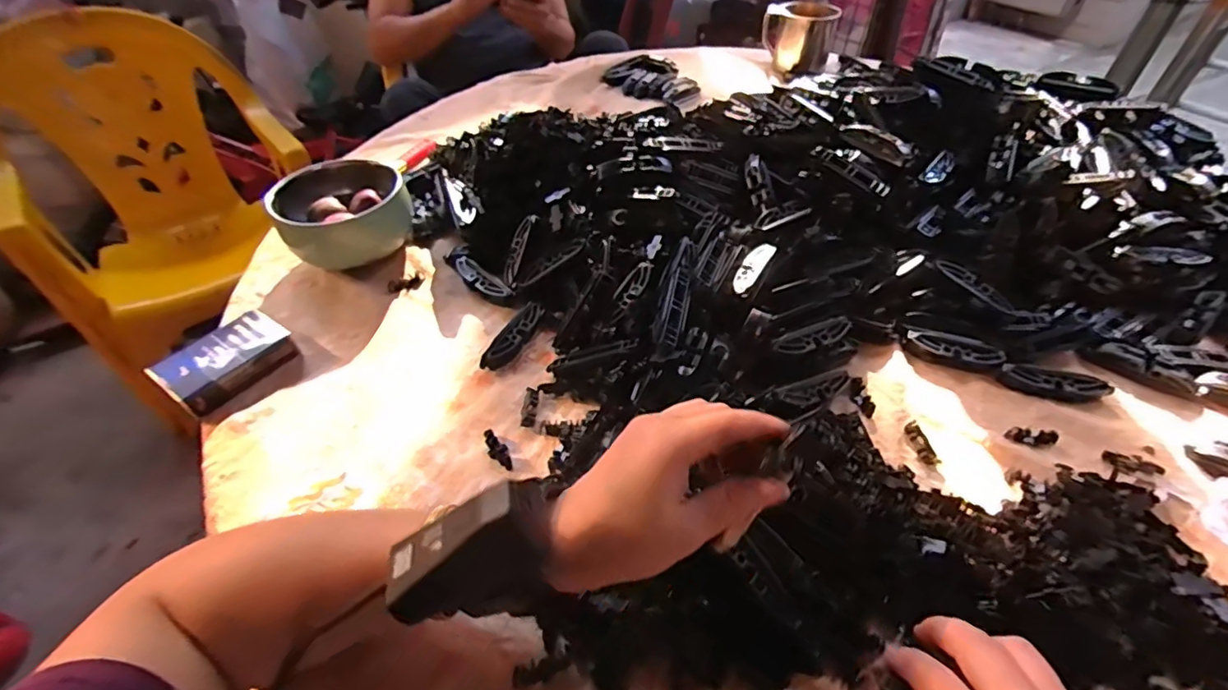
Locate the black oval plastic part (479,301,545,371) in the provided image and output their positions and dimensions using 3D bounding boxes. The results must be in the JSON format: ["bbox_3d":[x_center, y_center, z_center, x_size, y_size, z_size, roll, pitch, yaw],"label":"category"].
[{"bbox_3d":[-0.083,-0.007,0.456,0.022,0.006,0.079,46,53,-15],"label":"black oval plastic part"}]

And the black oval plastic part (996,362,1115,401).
[{"bbox_3d":[0.350,0.030,0.424,0.079,0.020,0.021,9,47,8],"label":"black oval plastic part"}]

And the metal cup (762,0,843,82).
[{"bbox_3d":[0.305,-0.513,0.902,0.118,0.091,0.099,12,47,13],"label":"metal cup"}]

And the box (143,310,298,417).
[{"bbox_3d":[-0.311,0.011,0.434,0.057,0.023,0.088,27,52,23],"label":"box"}]

